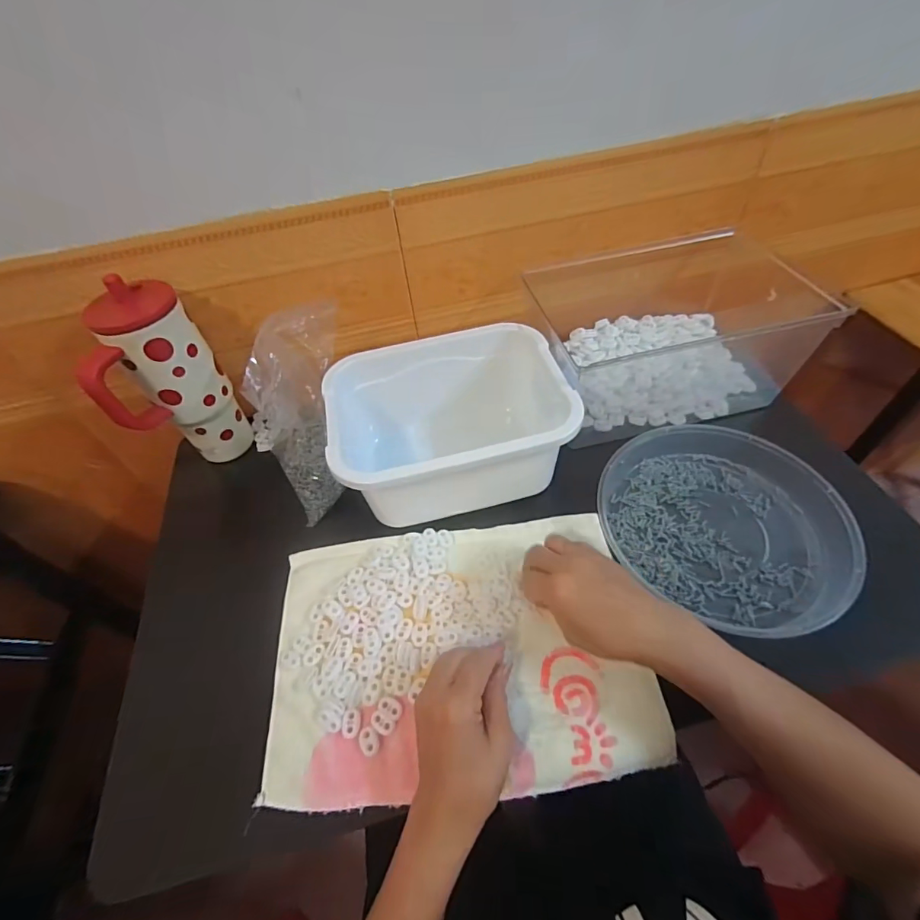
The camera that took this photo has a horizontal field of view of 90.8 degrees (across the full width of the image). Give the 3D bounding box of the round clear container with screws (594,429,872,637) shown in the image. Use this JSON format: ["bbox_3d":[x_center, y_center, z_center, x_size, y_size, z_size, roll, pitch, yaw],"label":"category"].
[{"bbox_3d":[0.269,0.057,0.466,0.207,0.035,0.231,-34,58,-21],"label":"round clear container with screws"}]

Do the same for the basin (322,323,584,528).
[{"bbox_3d":[-0.016,-0.032,0.526,0.240,0.144,0.182,-14,52,-5],"label":"basin"}]

